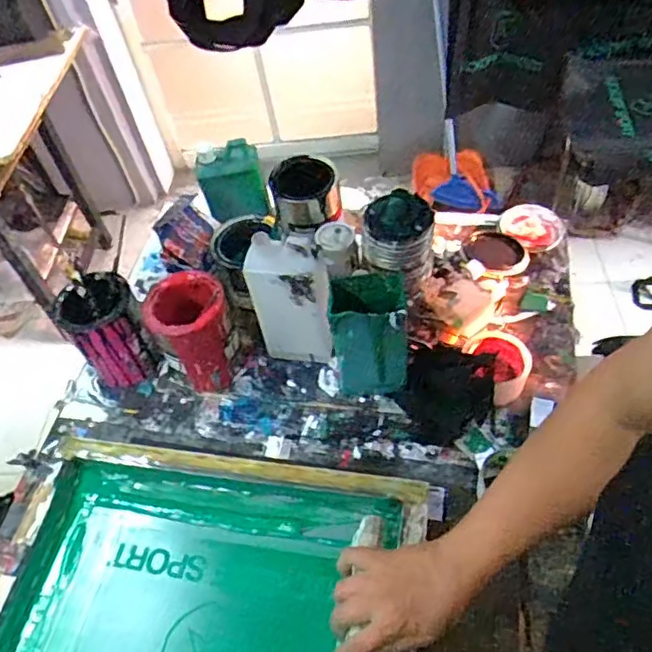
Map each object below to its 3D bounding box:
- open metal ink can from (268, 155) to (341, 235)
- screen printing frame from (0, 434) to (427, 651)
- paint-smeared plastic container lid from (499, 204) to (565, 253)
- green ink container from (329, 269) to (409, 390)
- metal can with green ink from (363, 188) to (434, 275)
[{"bbox_3d":[-0.031,-0.207,0.935,0.102,0.075,0.094,-4,52,5],"label":"open metal ink can"},{"bbox_3d":[-0.150,0.341,0.685,0.493,0.064,0.397,4,54,12],"label":"screen printing frame"},{"bbox_3d":[0.362,-0.175,1.045,0.101,0.019,0.102,-4,52,5],"label":"paint-smeared plastic container lid"},{"bbox_3d":[0.059,0.018,0.798,0.091,0.221,0.076,-2,52,7],"label":"green ink container"},{"bbox_3d":[0.105,-0.135,0.883,0.096,0.084,0.089,-4,52,5],"label":"metal can with green ink"}]

